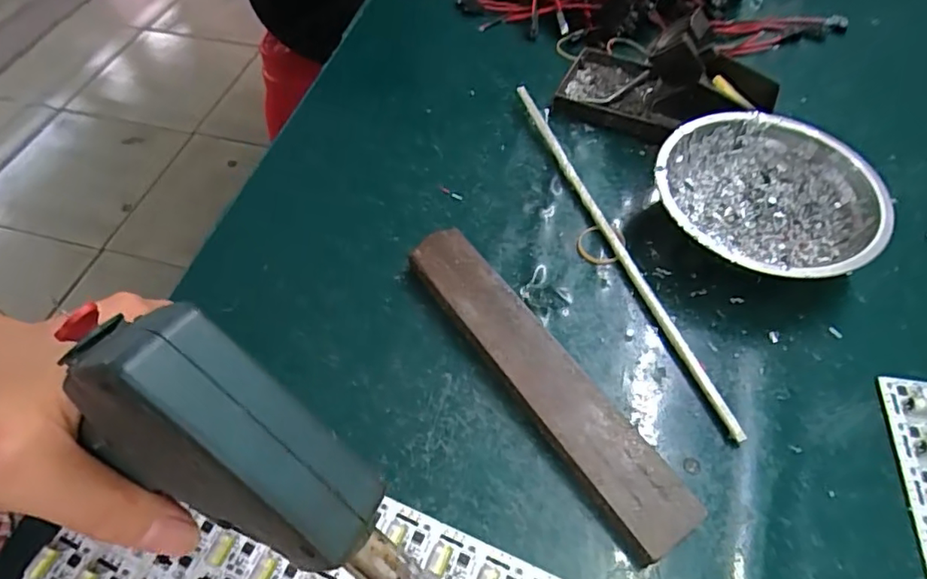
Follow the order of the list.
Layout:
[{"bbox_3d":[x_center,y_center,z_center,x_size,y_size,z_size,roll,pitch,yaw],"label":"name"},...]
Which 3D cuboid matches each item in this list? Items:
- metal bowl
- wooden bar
[{"bbox_3d":[0.174,-0.047,0.328,0.123,0.040,0.114,0,57,0],"label":"metal bowl"},{"bbox_3d":[0.037,0.042,0.287,0.038,0.017,0.195,-29,62,-17],"label":"wooden bar"}]

